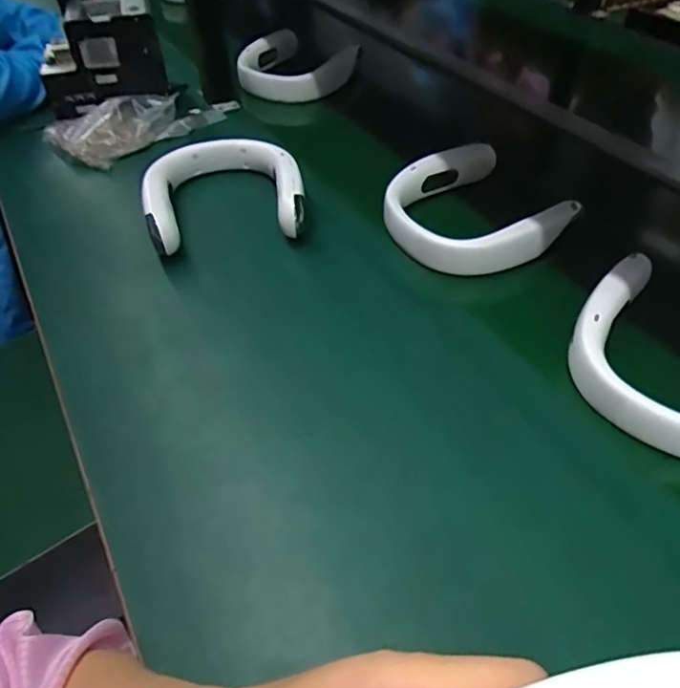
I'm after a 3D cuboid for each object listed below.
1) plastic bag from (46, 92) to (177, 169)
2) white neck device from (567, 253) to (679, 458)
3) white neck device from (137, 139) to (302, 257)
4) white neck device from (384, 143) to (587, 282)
[{"bbox_3d":[-0.327,-0.318,0.773,0.127,0.044,0.156,23,53,22],"label":"plastic bag"},{"bbox_3d":[0.315,0.012,0.491,0.191,0.048,0.190,28,55,25],"label":"white neck device"},{"bbox_3d":[-0.142,-0.193,0.656,0.181,0.046,0.178,-13,49,-9],"label":"white neck device"},{"bbox_3d":[0.151,-0.161,0.653,0.197,0.048,0.185,-23,51,-18],"label":"white neck device"}]

